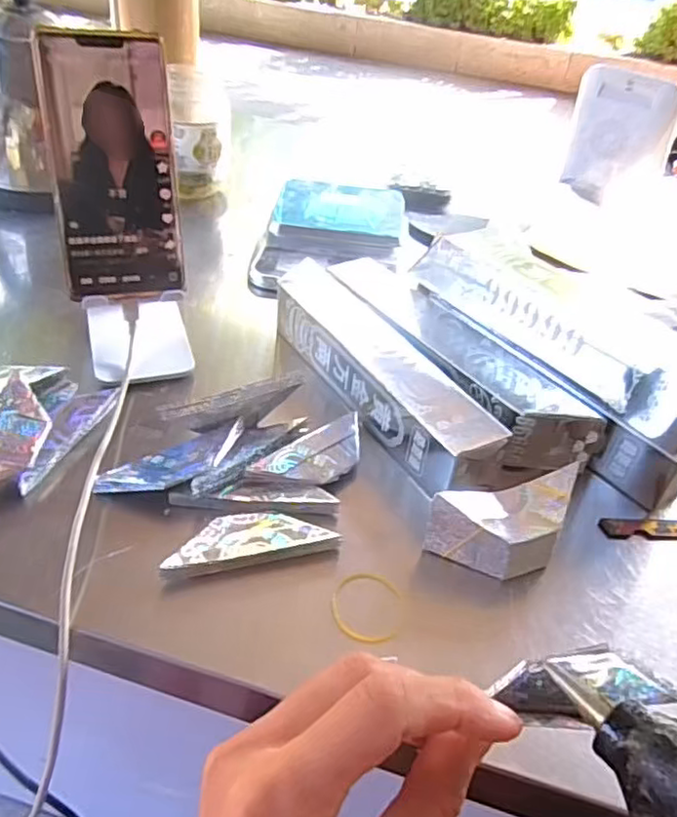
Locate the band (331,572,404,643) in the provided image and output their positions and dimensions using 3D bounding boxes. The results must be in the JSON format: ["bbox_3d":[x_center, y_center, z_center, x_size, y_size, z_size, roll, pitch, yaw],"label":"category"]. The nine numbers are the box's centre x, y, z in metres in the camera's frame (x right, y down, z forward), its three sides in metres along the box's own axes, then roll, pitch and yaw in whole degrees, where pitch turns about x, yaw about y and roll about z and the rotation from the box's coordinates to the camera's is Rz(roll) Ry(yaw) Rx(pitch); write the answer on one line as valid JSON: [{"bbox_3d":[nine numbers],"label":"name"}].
[{"bbox_3d":[0.015,0.095,0.305,0.035,0.004,0.036,8,39,-6],"label":"band"}]

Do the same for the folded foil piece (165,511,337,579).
[{"bbox_3d":[-0.046,0.066,0.323,0.085,0.011,0.032,-7,41,-17],"label":"folded foil piece"}]

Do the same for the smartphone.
[{"bbox_3d":[-0.137,-0.148,0.393,0.074,0.152,0.006,-7,17,-20],"label":"smartphone"}]

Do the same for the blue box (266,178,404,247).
[{"bbox_3d":[0.002,-0.185,0.593,0.116,0.014,0.100,7,41,0],"label":"blue box"}]

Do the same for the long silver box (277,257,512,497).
[{"bbox_3d":[0.024,-0.026,0.415,0.049,0.041,0.212,-20,48,-28],"label":"long silver box"}]

